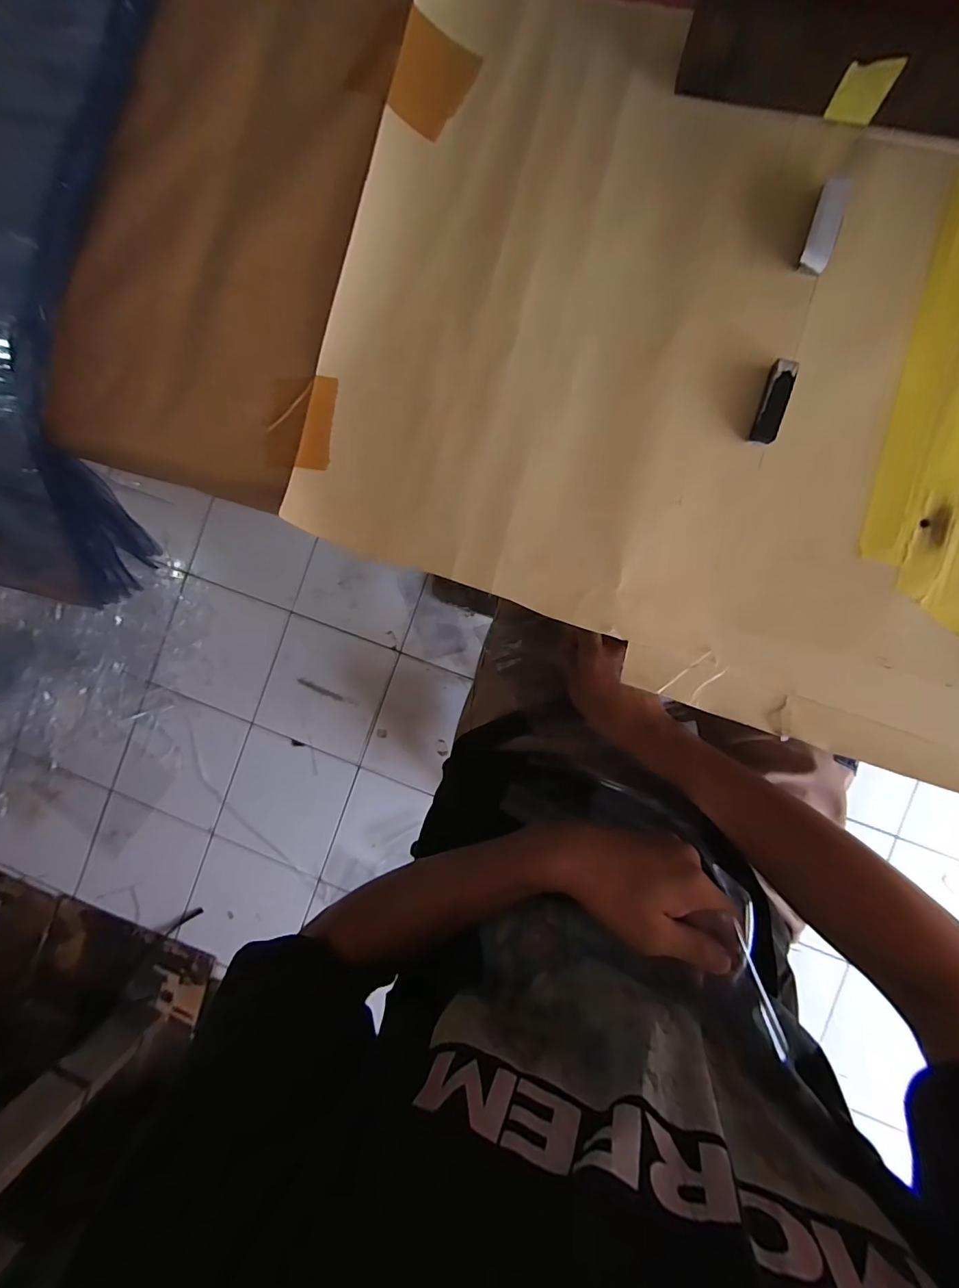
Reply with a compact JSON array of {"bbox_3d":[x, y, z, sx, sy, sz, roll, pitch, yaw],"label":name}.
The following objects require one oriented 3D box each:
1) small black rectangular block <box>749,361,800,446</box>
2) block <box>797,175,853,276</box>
[{"bbox_3d":[0.135,-0.111,0.214,0.011,0.009,0.036,16,91,5],"label":"small black rectangular block"},{"bbox_3d":[0.157,-0.191,0.213,0.012,0.010,0.039,19,91,5],"label":"block"}]

